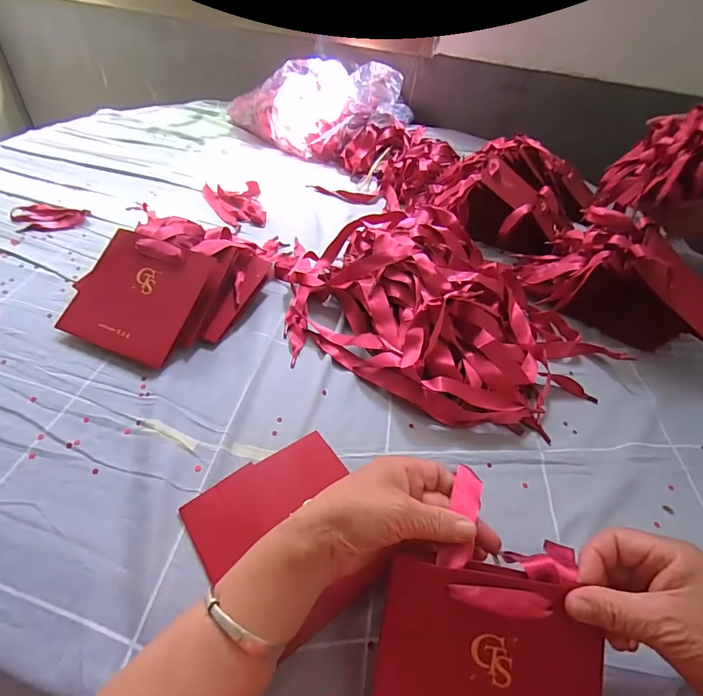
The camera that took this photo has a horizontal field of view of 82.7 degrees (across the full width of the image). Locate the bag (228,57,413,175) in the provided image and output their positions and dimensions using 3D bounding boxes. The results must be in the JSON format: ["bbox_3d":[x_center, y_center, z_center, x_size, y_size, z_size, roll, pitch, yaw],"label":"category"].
[{"bbox_3d":[-0.068,-0.575,0.949,0.435,0.144,0.288,29,48,19],"label":"bag"}]

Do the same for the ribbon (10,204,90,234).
[{"bbox_3d":[-0.460,-0.197,0.603,0.106,0.014,0.063,-5,45,-12],"label":"ribbon"}]

